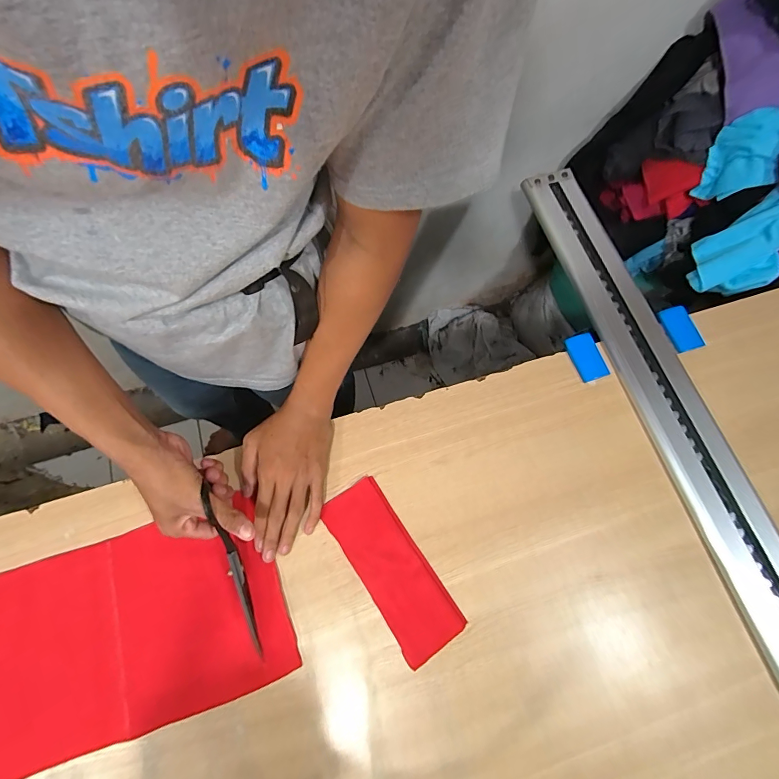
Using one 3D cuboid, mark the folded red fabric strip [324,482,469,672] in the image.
[{"bbox_3d":[0.001,0.217,0.490,0.080,0.012,0.208,-33,74,-10],"label":"folded red fabric strip"}]

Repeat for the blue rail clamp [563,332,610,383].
[{"bbox_3d":[0.284,-0.047,0.572,0.042,0.012,0.068,-13,72,-4],"label":"blue rail clamp"}]

